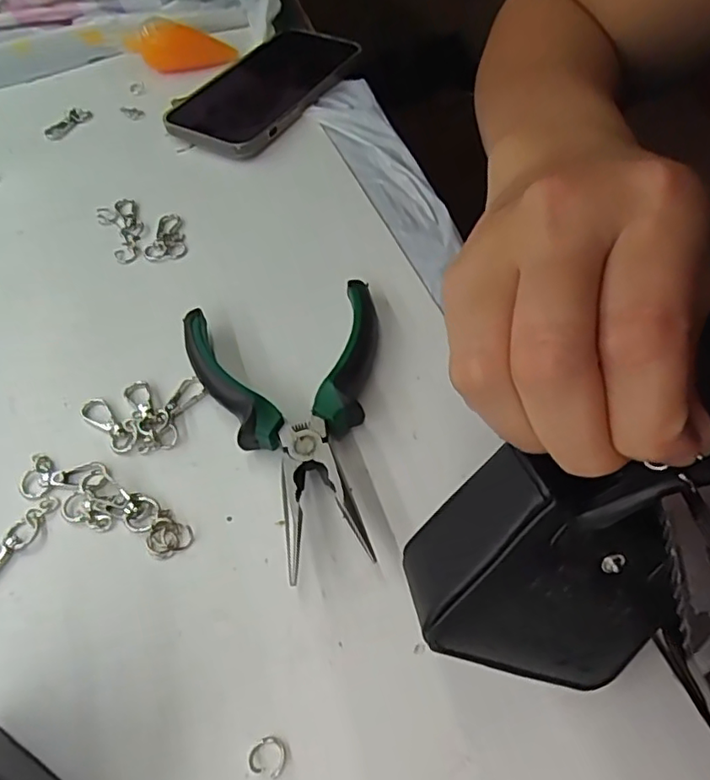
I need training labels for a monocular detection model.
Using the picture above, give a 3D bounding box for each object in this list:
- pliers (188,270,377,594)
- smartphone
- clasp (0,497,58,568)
[{"bbox_3d":[-0.027,0.012,0.279,0.093,0.022,0.144,-11,53,-4],"label":"pliers"},{"bbox_3d":[-0.068,-0.226,0.454,0.092,0.015,0.159,28,60,23],"label":"smartphone"},{"bbox_3d":[-0.150,0.067,0.261,0.012,0.004,0.051,27,60,22],"label":"clasp"}]

